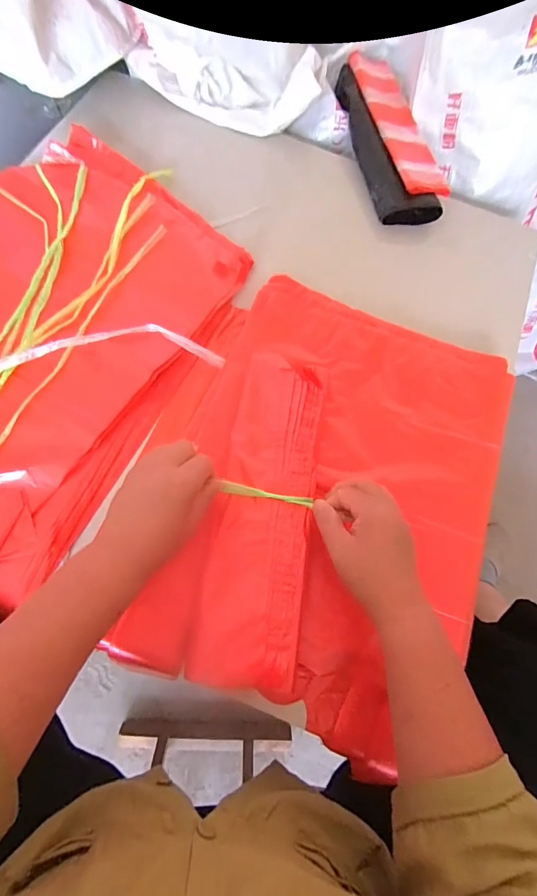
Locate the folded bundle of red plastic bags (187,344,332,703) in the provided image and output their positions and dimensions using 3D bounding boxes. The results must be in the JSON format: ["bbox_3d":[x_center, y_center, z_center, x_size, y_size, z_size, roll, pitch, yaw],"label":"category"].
[{"bbox_3d":[-0.005,0.063,0.418,0.106,0.022,0.344,8,75,0],"label":"folded bundle of red plastic bags"}]

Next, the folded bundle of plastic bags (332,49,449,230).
[{"bbox_3d":[0.192,-0.499,0.615,0.114,0.043,0.304,-12,76,-5],"label":"folded bundle of plastic bags"}]

